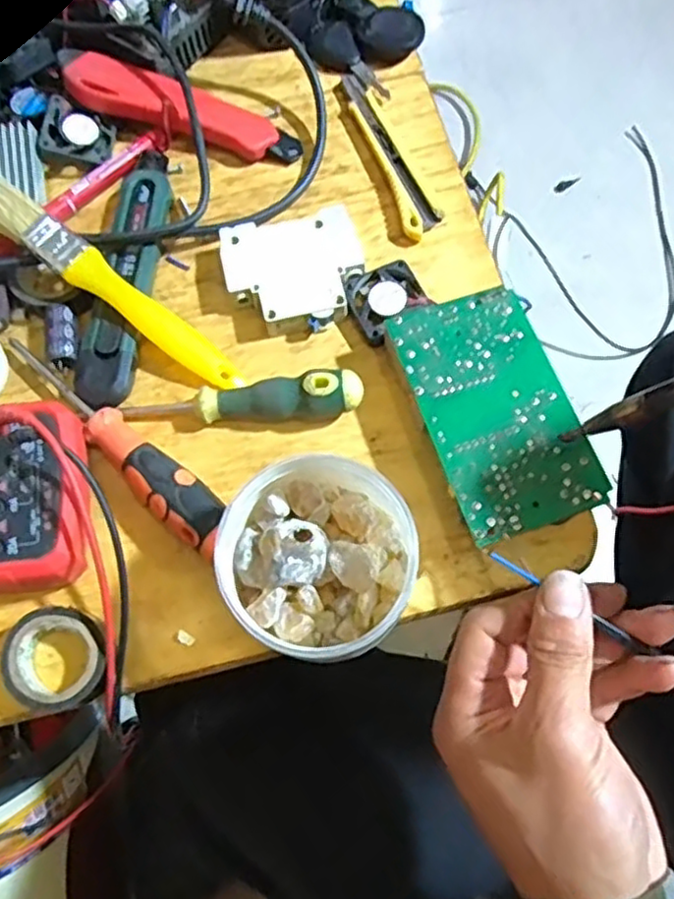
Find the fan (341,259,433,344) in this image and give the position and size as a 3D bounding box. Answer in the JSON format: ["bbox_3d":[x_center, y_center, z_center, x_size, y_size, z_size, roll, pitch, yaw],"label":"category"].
[{"bbox_3d":[0.026,-0.085,0.378,0.042,0.012,0.042,-32,73,-10],"label":"fan"}]

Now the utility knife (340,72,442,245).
[{"bbox_3d":[0.029,-0.181,0.419,0.021,0.006,0.125,-21,71,-6],"label":"utility knife"}]

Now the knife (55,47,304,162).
[{"bbox_3d":[-0.099,-0.206,0.420,0.151,0.029,0.037,20,72,8],"label":"knife"}]

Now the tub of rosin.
[{"bbox_3d":[-0.007,0.048,0.304,0.082,0.053,0.081,0,70,1],"label":"tub of rosin"}]

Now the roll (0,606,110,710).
[{"bbox_3d":[-0.128,0.096,0.318,0.047,0.018,0.043,0,70,1],"label":"roll"}]

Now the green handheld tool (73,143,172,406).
[{"bbox_3d":[-0.118,-0.101,0.388,0.031,0.017,0.163,6,70,4],"label":"green handheld tool"}]

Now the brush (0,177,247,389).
[{"bbox_3d":[-0.118,-0.085,0.363,0.161,0.006,0.021,38,74,-6],"label":"brush"}]

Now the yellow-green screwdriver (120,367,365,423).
[{"bbox_3d":[-0.049,-0.026,0.355,0.122,0.024,0.022,0,70,1],"label":"yellow-green screwdriver"}]

